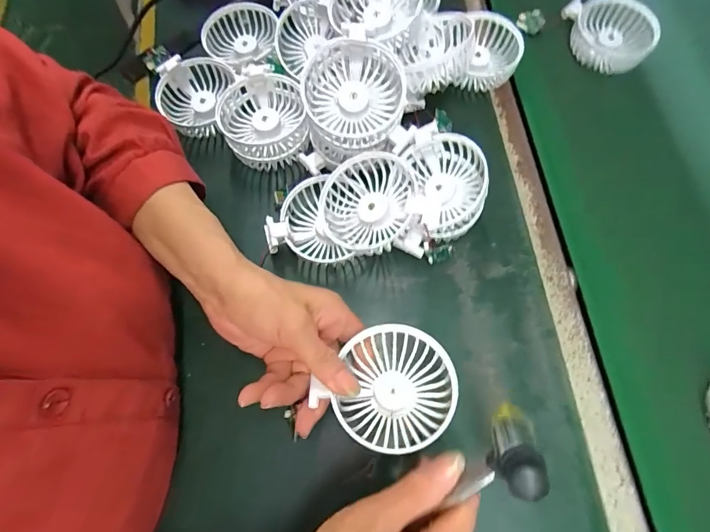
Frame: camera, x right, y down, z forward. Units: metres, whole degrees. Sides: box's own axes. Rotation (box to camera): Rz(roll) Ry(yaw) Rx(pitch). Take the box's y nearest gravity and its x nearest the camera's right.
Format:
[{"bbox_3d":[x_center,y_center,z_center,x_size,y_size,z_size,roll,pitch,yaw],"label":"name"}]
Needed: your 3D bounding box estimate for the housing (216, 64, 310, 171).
[{"bbox_3d":[-0.096,-0.155,0.416,0.088,0.046,0.101,-10,71,-2],"label":"housing"}]

